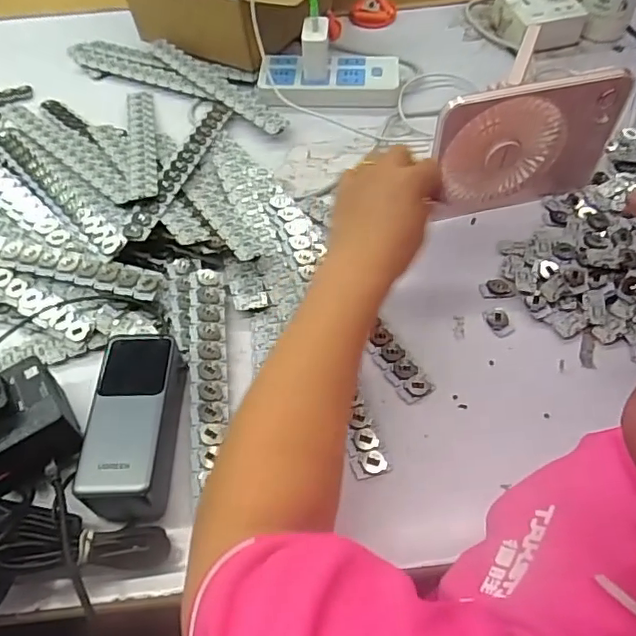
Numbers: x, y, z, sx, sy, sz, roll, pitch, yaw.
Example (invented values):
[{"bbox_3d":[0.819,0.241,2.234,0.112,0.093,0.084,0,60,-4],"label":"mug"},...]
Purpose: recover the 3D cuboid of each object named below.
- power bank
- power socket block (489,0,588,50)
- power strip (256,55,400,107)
[{"bbox_3d":[-0.132,0.076,0.419,0.059,0.046,0.132,0,56,2],"label":"power bank"},{"bbox_3d":[0.286,-0.396,0.724,0.088,0.044,0.092,-17,57,-10],"label":"power socket block"},{"bbox_3d":[0.013,-0.290,0.676,0.166,0.022,0.078,0,56,2],"label":"power strip"}]

